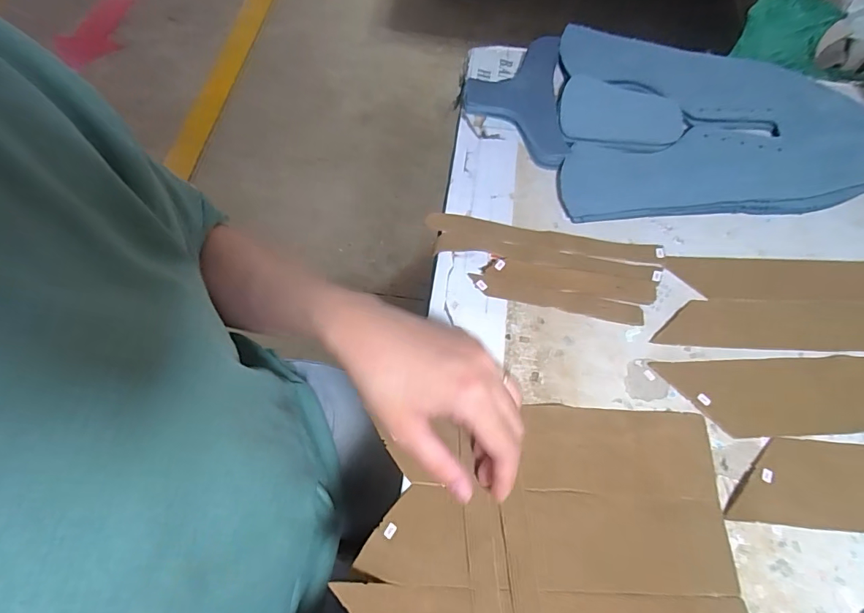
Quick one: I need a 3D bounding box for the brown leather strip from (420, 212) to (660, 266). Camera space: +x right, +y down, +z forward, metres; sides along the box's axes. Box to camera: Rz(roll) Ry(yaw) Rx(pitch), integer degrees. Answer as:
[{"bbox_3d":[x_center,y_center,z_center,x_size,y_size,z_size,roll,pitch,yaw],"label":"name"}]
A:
[{"bbox_3d":[0.091,-0.056,0.371,0.190,0.004,0.019,9,66,3],"label":"brown leather strip"}]

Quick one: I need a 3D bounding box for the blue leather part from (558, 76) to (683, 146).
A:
[{"bbox_3d":[0.174,-0.179,0.419,0.110,0.007,0.074,4,66,1],"label":"blue leather part"}]

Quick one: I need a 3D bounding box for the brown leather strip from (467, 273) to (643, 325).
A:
[{"bbox_3d":[0.095,-0.006,0.347,0.130,0.005,0.016,11,66,4],"label":"brown leather strip"}]

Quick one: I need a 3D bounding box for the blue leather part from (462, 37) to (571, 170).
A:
[{"bbox_3d":[0.076,-0.194,0.427,0.089,0.015,0.145,1,66,0],"label":"blue leather part"}]

